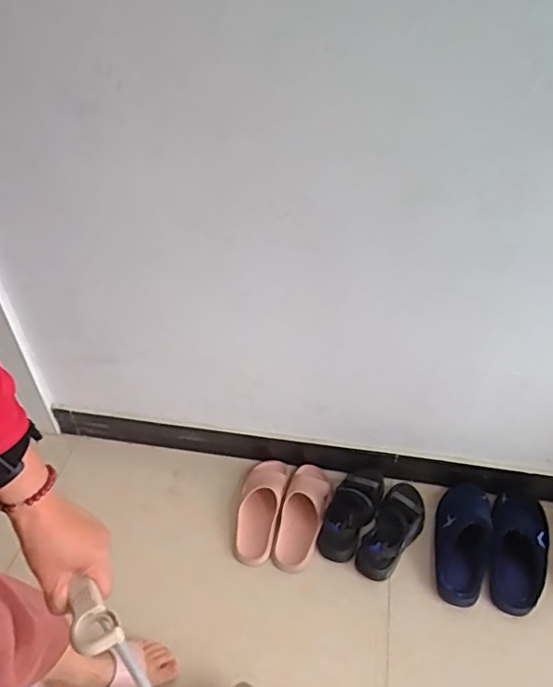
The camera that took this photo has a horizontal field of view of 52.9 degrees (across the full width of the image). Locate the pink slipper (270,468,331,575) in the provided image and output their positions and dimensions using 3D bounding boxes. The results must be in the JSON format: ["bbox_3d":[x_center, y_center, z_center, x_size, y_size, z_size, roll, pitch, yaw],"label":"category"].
[{"bbox_3d":[0.059,0.388,1.277,0.103,0.061,0.263,11,44,15],"label":"pink slipper"}]

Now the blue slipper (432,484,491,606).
[{"bbox_3d":[0.404,0.422,1.217,0.108,0.102,0.278,13,45,17],"label":"blue slipper"}]

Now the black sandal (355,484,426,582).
[{"bbox_3d":[0.264,0.413,1.247,0.104,0.083,0.245,22,48,25],"label":"black sandal"}]

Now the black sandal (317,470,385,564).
[{"bbox_3d":[0.174,0.380,1.276,0.110,0.085,0.240,21,48,24],"label":"black sandal"}]

